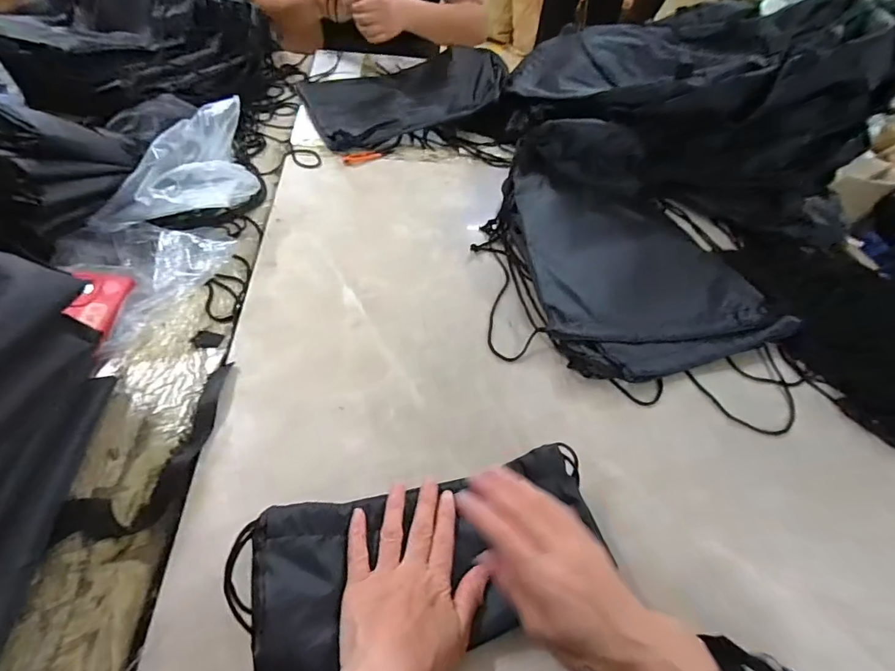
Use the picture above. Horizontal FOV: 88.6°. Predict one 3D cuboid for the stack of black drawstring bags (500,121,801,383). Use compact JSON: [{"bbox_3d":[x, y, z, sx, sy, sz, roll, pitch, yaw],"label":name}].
[{"bbox_3d":[0.268,-0.148,0.661,0.332,0.096,0.421,-5,52,-14],"label":"stack of black drawstring bags"}]

